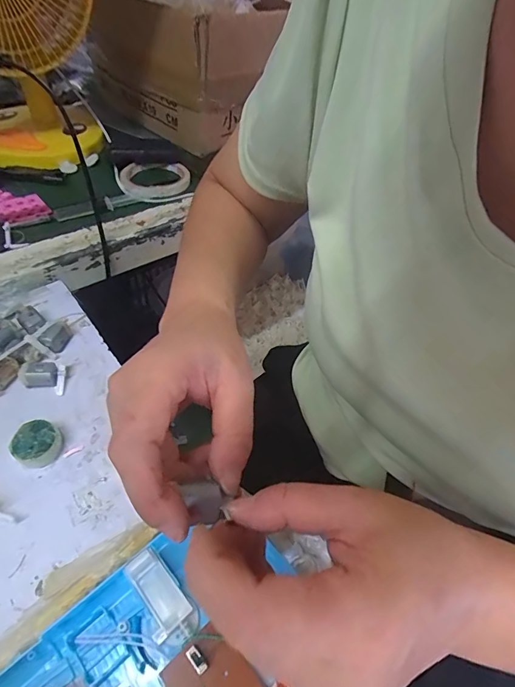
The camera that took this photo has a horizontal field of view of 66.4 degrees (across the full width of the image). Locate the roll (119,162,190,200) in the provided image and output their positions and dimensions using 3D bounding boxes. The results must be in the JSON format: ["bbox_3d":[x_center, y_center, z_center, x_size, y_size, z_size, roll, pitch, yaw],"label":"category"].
[{"bbox_3d":[-0.147,-0.239,0.574,0.095,0.014,0.099,3,49,-4],"label":"roll"}]

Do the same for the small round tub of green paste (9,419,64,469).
[{"bbox_3d":[-0.169,0.076,0.299,0.031,0.017,0.031,3,49,-4],"label":"small round tub of green paste"}]

